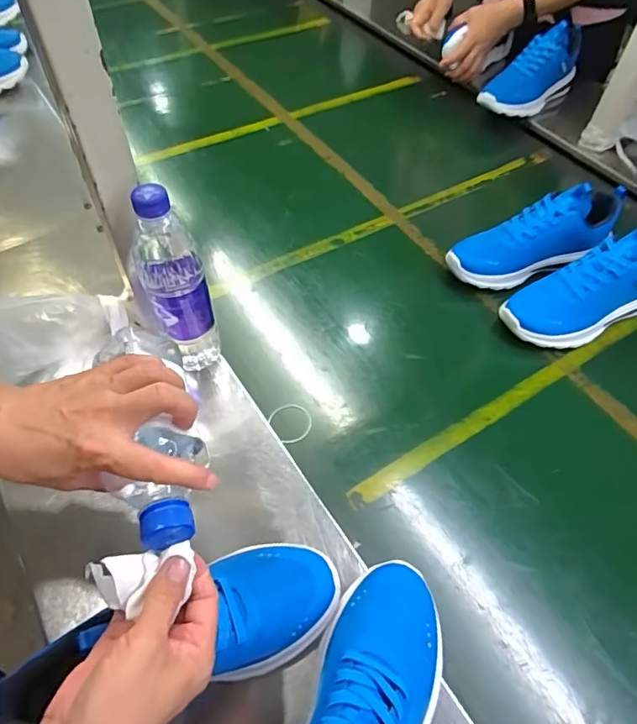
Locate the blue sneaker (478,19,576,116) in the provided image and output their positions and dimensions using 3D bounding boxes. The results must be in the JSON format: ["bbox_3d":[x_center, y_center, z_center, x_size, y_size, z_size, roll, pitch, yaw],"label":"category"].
[{"bbox_3d":[0.413,-0.544,0.985,0.216,0.094,0.094,-39,61,-1],"label":"blue sneaker"}]

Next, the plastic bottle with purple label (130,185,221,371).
[{"bbox_3d":[-0.149,-0.071,0.532,0.066,0.243,0.065,-18,60,-13],"label":"plastic bottle with purple label"}]

